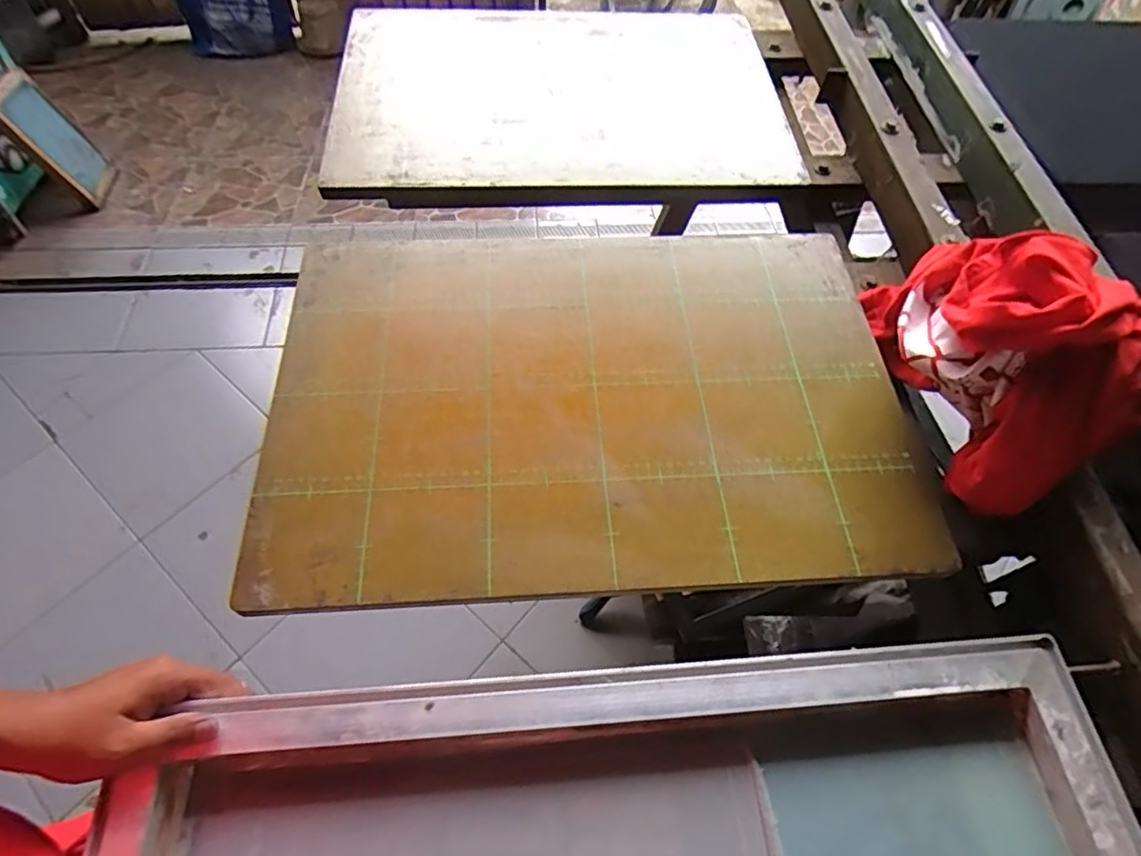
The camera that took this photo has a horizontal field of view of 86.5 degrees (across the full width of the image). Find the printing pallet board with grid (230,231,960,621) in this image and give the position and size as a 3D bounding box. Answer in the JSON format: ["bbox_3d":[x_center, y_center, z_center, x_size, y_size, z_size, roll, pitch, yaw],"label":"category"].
[{"bbox_3d":[0.019,-0.042,0.588,0.587,0.018,0.399,-2,59,-5],"label":"printing pallet board with grid"}]

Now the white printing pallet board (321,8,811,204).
[{"bbox_3d":[-0.013,-0.466,0.826,0.590,0.028,0.397,-3,59,-6],"label":"white printing pallet board"}]

